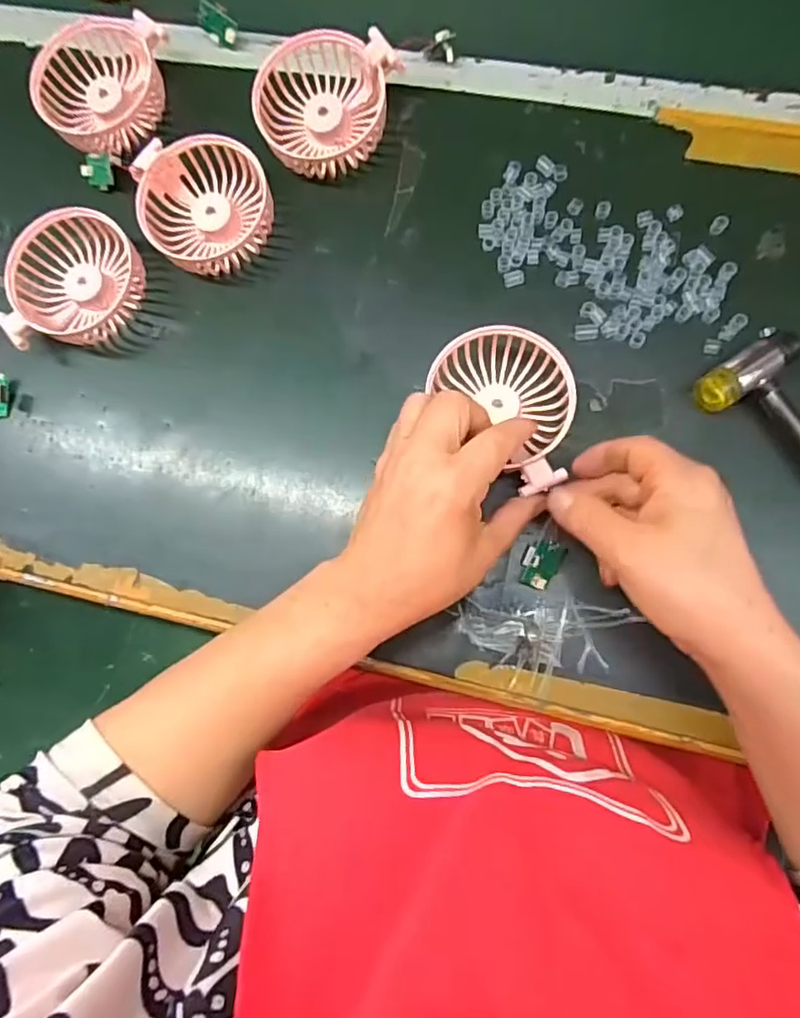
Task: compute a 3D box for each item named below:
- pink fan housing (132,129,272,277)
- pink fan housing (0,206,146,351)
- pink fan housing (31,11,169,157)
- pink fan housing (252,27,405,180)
[{"bbox_3d":[-0.136,-0.216,0.414,0.086,0.034,0.088,-1,84,6],"label":"pink fan housing"},{"bbox_3d":[-0.227,-0.162,0.415,0.090,0.034,0.092,0,84,6],"label":"pink fan housing"},{"bbox_3d":[-0.215,-0.307,0.429,0.087,0.030,0.094,-1,84,6],"label":"pink fan housing"},{"bbox_3d":[-0.049,-0.281,0.411,0.098,0.035,0.088,0,84,6],"label":"pink fan housing"}]

